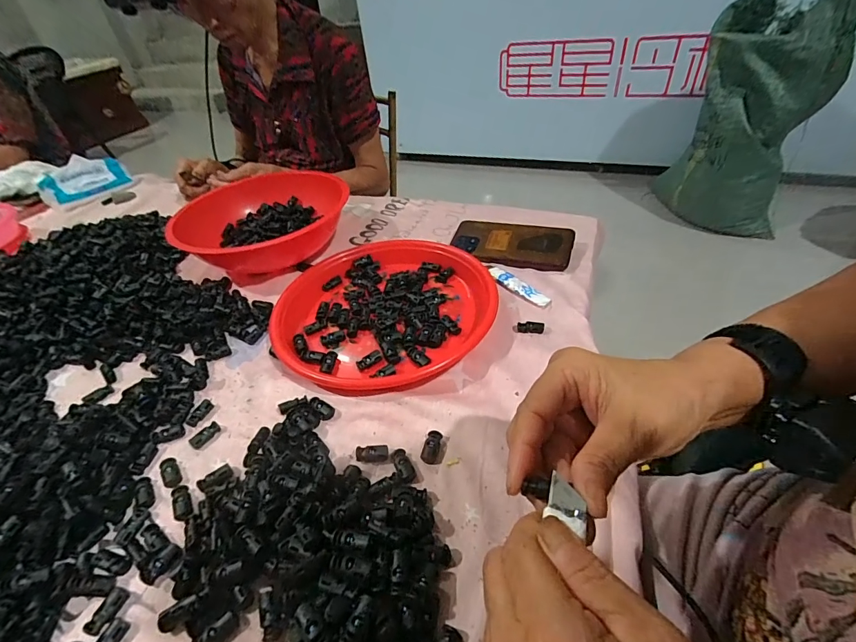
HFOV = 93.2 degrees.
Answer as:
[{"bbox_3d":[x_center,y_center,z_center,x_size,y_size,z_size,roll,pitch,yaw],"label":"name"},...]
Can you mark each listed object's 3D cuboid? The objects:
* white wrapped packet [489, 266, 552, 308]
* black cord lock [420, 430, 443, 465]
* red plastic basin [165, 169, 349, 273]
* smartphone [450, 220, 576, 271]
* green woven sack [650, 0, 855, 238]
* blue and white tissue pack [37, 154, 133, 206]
[{"bbox_3d":[0.111,-0.045,0.504,0.020,0.007,0.099,-32,47,-25],"label":"white wrapped packet"},{"bbox_3d":[0.004,0.107,0.346,0.016,0.008,0.026,5,43,13],"label":"black cord lock"},{"bbox_3d":[-0.245,-0.141,0.614,0.233,0.078,0.233,-4,42,3],"label":"red plastic basin"},{"bbox_3d":[0.114,-0.108,0.562,0.162,0.008,0.081,10,55,20],"label":"smartphone"},{"bbox_3d":[1.022,-0.648,1.331,0.240,0.706,0.404,-36,49,-29],"label":"green woven sack"},{"bbox_3d":[-0.743,-0.304,0.880,0.161,0.061,0.089,-33,48,-26],"label":"blue and white tissue pack"}]

